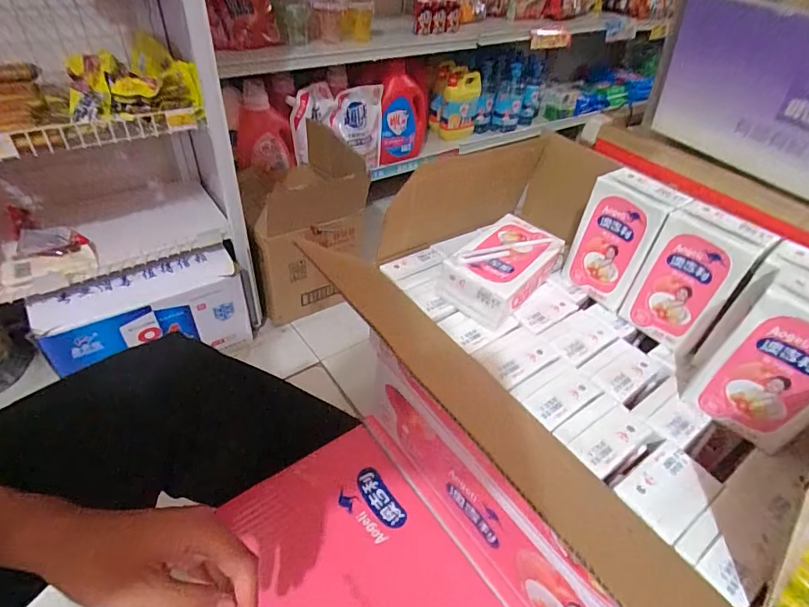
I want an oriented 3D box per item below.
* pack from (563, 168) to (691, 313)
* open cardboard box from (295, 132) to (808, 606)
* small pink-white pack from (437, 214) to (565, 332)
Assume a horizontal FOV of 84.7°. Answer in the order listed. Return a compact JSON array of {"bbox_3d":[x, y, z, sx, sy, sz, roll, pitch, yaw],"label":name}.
[{"bbox_3d":[0.190,-0.057,0.401,0.036,0.106,0.066,-28,54,-32],"label":"pack"},{"bbox_3d":[0.142,0.067,0.417,0.215,0.330,0.355,-21,50,-28],"label":"open cardboard box"},{"bbox_3d":[0.087,-0.030,0.405,0.066,0.046,0.108,35,49,26],"label":"small pink-white pack"}]

